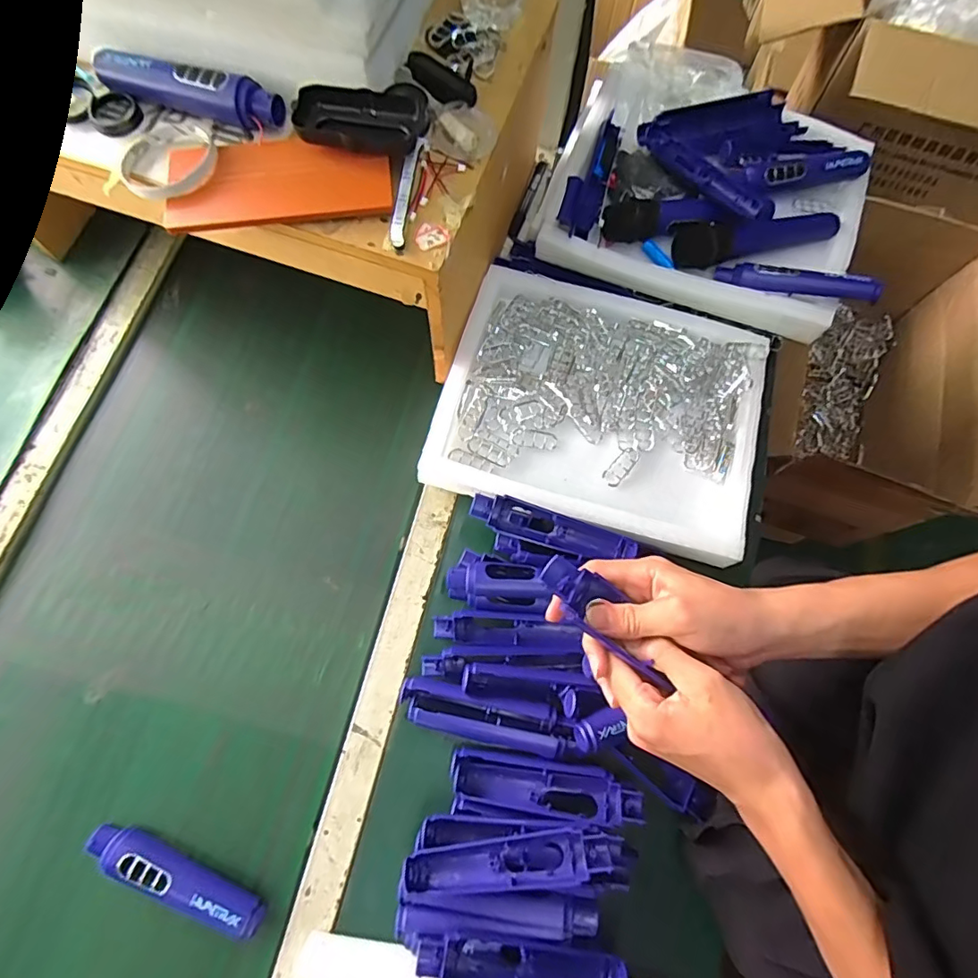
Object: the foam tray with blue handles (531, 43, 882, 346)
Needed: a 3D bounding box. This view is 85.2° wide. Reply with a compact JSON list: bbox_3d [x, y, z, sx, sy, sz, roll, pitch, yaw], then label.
[{"bbox_3d":[0.274,-0.376,0.666,0.378,0.086,0.312,20,71,4],"label":"foam tray with blue handles"}]

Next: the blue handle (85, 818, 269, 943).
[{"bbox_3d":[-0.280,0.347,0.474,0.169,0.026,0.032,22,72,5],"label":"blue handle"}]

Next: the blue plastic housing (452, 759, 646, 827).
[{"bbox_3d":[0.054,0.282,0.495,0.171,0.033,0.033,9,71,0],"label":"blue plastic housing"}]

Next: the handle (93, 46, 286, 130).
[{"bbox_3d":[-0.269,-0.365,0.479,0.176,0.032,0.030,17,71,3],"label":"handle"}]

